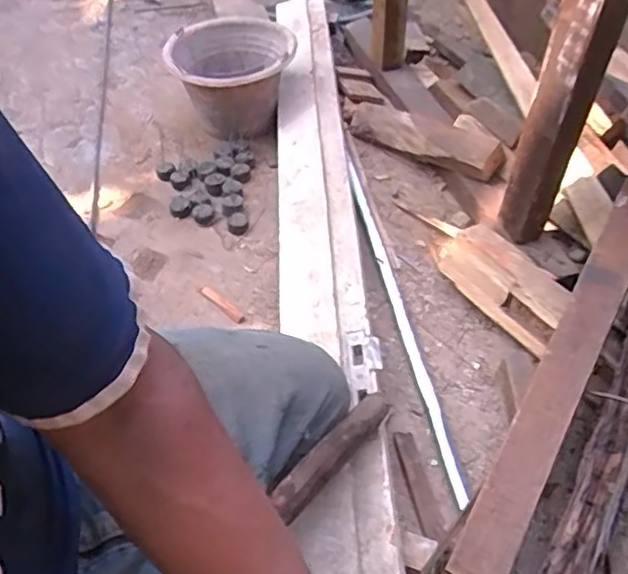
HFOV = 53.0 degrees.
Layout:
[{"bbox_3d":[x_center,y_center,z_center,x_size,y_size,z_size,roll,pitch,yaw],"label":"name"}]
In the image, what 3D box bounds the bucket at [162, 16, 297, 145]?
[{"bbox_3d":[-0.158,-0.416,1.249,0.232,0.152,0.287,23,50,20],"label":"bucket"}]

